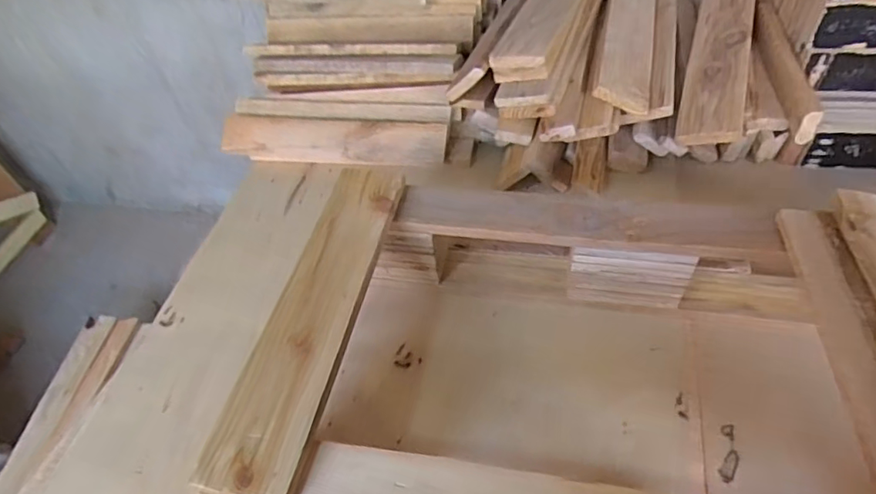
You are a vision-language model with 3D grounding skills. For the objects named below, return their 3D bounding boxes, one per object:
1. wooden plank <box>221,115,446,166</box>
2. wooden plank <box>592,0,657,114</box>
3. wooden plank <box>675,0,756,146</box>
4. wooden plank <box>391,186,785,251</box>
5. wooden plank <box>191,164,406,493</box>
[{"bbox_3d":[-0.161,-0.159,0.823,0.349,0.016,0.072,5,73,7],"label":"wooden plank"},{"bbox_3d":[0.285,-0.316,0.799,0.077,0.011,0.359,25,53,-6],"label":"wooden plank"},{"bbox_3d":[0.404,-0.277,0.776,0.077,0.021,0.352,3,54,32],"label":"wooden plank"},{"bbox_3d":[0.147,-0.028,0.555,0.381,0.030,0.070,3,49,10],"label":"wooden plank"},{"bbox_3d":[-0.107,0.048,0.499,0.076,0.018,0.350,5,49,12],"label":"wooden plank"}]

